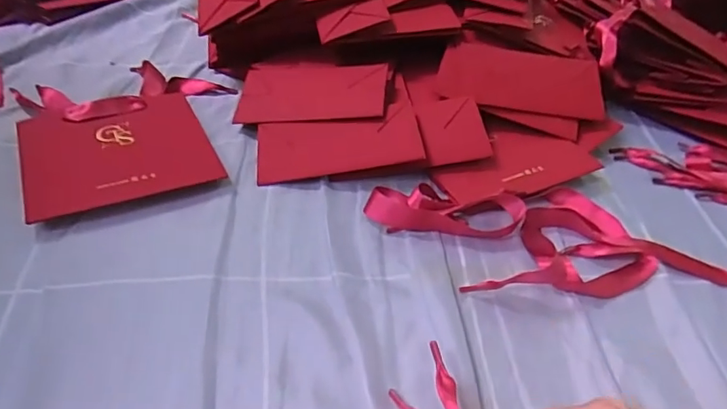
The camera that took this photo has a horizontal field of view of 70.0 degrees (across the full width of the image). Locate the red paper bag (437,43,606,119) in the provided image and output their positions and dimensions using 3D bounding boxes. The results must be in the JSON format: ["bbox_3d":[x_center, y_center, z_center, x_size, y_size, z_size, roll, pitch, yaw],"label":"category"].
[{"bbox_3d":[0.152,-0.120,0.500,0.155,0.011,0.074,7,60,-3],"label":"red paper bag"}]

